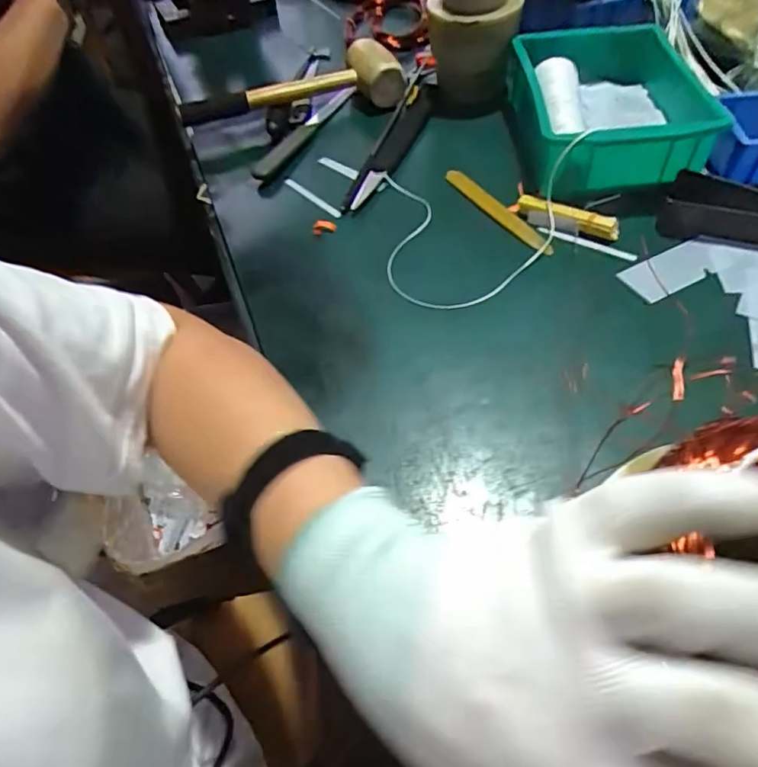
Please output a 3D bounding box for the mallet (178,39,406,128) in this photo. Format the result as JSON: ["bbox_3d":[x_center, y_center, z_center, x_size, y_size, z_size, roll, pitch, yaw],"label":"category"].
[{"bbox_3d":[-0.110,-0.375,0.688,0.282,0.064,0.081,-7,53,1],"label":"mallet"}]

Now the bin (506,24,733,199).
[{"bbox_3d":[0.252,-0.301,0.588,0.185,0.080,0.222,-4,53,3],"label":"bin"}]

